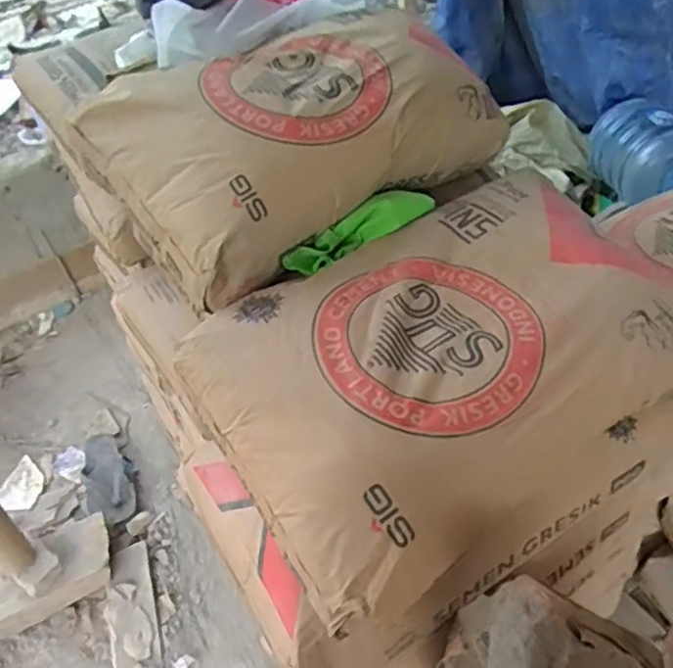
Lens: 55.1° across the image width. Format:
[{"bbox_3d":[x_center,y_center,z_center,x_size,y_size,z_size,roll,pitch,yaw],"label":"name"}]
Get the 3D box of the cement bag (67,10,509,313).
[{"bbox_3d":[-0.050,-0.283,0.873,0.504,0.168,0.301,-31,48,-24],"label":"cement bag"}]

